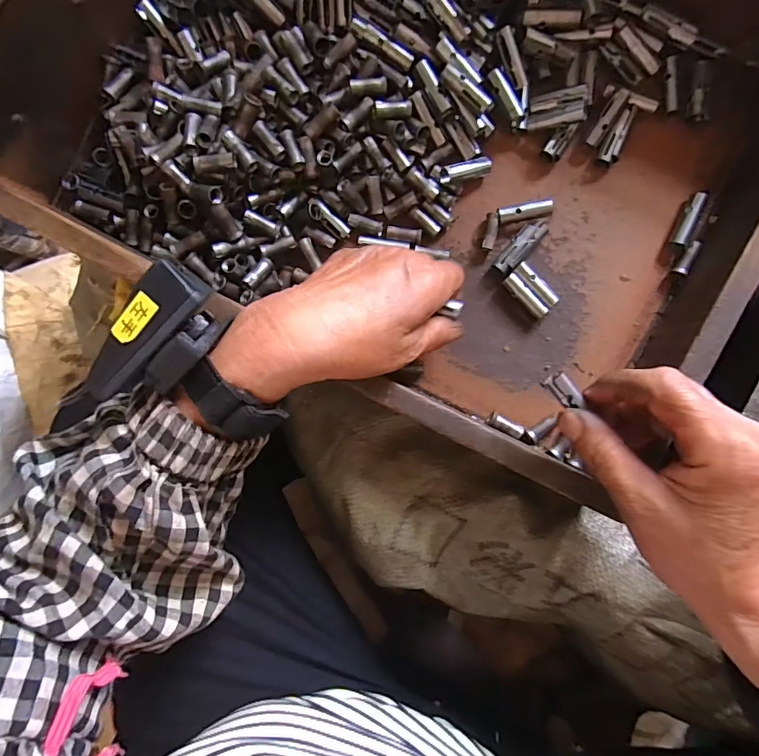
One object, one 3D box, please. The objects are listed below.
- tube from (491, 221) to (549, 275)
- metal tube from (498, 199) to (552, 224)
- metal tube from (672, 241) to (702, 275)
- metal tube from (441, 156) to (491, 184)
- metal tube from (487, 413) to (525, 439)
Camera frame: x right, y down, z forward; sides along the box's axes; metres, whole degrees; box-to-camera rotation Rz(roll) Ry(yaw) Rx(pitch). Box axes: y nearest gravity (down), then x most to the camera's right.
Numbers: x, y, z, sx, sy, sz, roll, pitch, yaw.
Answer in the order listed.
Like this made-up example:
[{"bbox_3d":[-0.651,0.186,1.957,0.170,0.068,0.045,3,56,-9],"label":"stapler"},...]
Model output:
[{"bbox_3d":[0.099,-0.093,0.327,0.014,0.013,0.046,42,92,6],"label":"tube"},{"bbox_3d":[0.102,-0.116,0.327,0.037,0.012,0.011,-12,86,5],"label":"metal tube"},{"bbox_3d":[0.212,-0.082,0.320,0.009,0.009,0.024,28,90,6],"label":"metal tube"},{"bbox_3d":[0.060,-0.143,0.321,0.040,0.009,0.013,-22,85,-19],"label":"metal tube"},{"bbox_3d":[0.090,0.034,0.332,0.027,0.010,0.010,28,90,6],"label":"metal tube"}]

